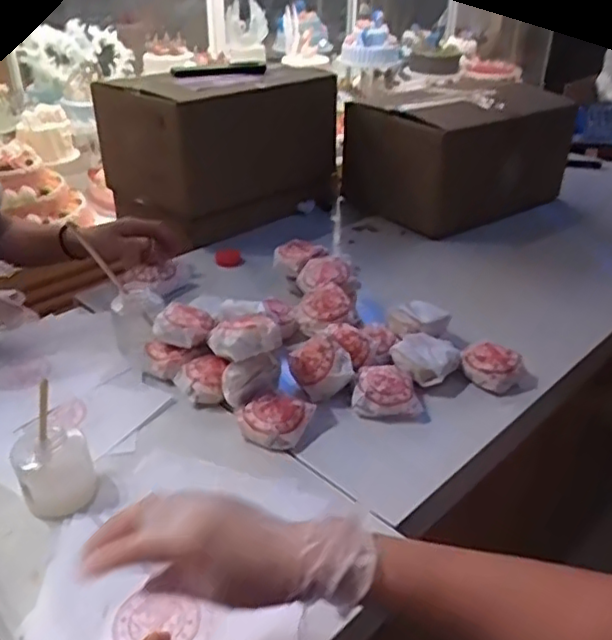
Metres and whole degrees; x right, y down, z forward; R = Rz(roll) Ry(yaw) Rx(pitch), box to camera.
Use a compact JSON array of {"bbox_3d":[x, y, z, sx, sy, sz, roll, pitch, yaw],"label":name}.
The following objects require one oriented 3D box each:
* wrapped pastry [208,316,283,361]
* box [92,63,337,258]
[{"bbox_3d":[-0.065,0.017,0.689,0.075,0.035,0.051,-4,31,-5],"label":"wrapped pastry"},{"bbox_3d":[-0.138,-0.304,1.169,0.368,0.248,0.204,-22,37,-30],"label":"box"}]

